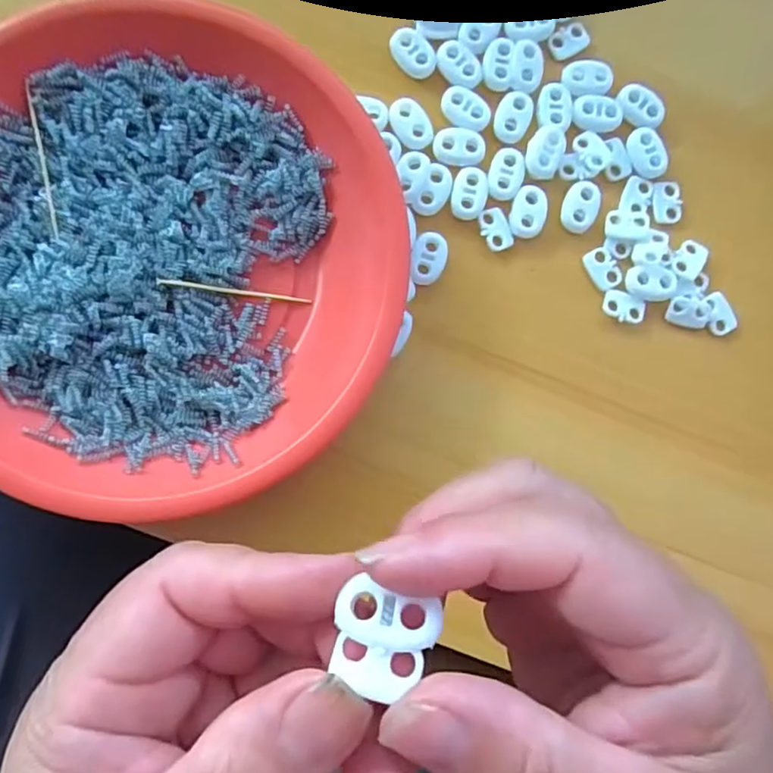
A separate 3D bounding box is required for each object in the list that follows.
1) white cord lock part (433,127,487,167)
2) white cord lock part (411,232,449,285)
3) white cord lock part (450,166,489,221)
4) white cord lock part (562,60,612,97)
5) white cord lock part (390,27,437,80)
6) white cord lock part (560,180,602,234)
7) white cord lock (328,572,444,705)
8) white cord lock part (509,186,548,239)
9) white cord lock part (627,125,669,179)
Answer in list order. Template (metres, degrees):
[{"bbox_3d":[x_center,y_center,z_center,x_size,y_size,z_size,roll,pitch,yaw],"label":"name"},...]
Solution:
[{"bbox_3d":[0.031,-0.103,0.258,0.022,0.004,0.016,5,85,-5],"label":"white cord lock part"},{"bbox_3d":[0.018,-0.054,0.255,0.014,0.004,0.022,12,85,-4],"label":"white cord lock part"},{"bbox_3d":[0.036,-0.083,0.257,0.015,0.004,0.022,9,85,-4],"label":"white cord lock part"},{"bbox_3d":[0.088,-0.135,0.263,0.021,0.004,0.015,-4,86,-5],"label":"white cord lock part"},{"bbox_3d":[0.012,-0.143,0.257,0.016,0.004,0.023,-34,89,-7],"label":"white cord lock part"},{"bbox_3d":[0.084,-0.078,0.262,0.015,0.004,0.022,19,84,-3],"label":"white cord lock part"},{"bbox_3d":[-0.001,0.051,0.123,0.019,0.007,0.020,20,86,-6],"label":"white cord lock"},{"bbox_3d":[0.061,-0.075,0.260,0.015,0.004,0.022,10,85,-4],"label":"white cord lock part"},{"bbox_3d":[0.114,-0.103,0.265,0.014,0.006,0.022,-11,87,-6],"label":"white cord lock part"}]

